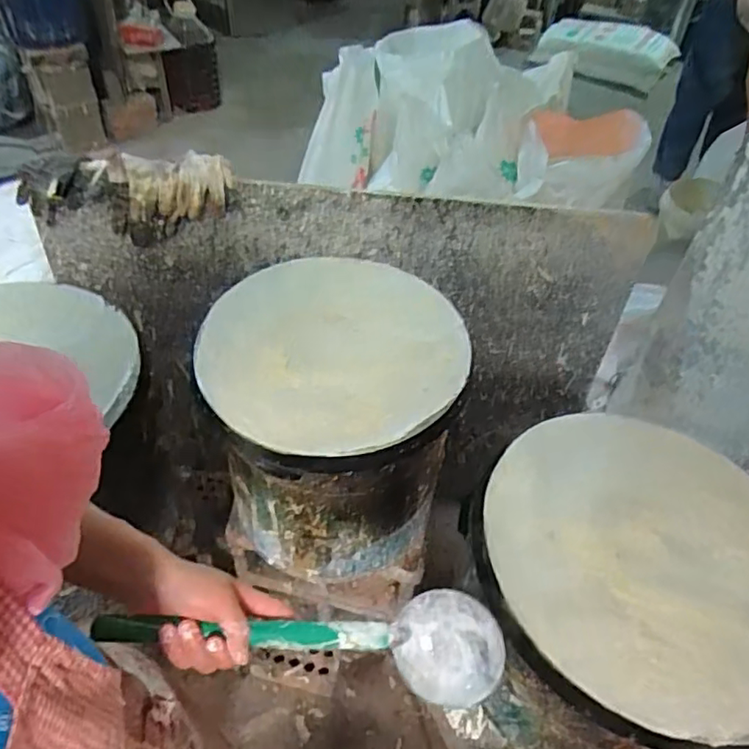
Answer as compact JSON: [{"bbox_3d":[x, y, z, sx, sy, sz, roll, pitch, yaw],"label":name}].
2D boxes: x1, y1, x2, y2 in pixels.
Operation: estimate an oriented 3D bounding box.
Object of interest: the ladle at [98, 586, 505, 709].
[{"bbox_3d":[-0.055,0.224,0.491,0.325,0.070,0.075,8,47,-11],"label":"ladle"}]

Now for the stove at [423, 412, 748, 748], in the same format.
[{"bbox_3d":[0.293,0.330,0.790,0.401,0.399,0.386,-16,51,-18],"label":"stove"}]

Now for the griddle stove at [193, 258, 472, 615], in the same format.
[{"bbox_3d":[-0.064,0.081,0.972,0.354,0.378,0.383,8,48,3],"label":"griddle stove"}]

